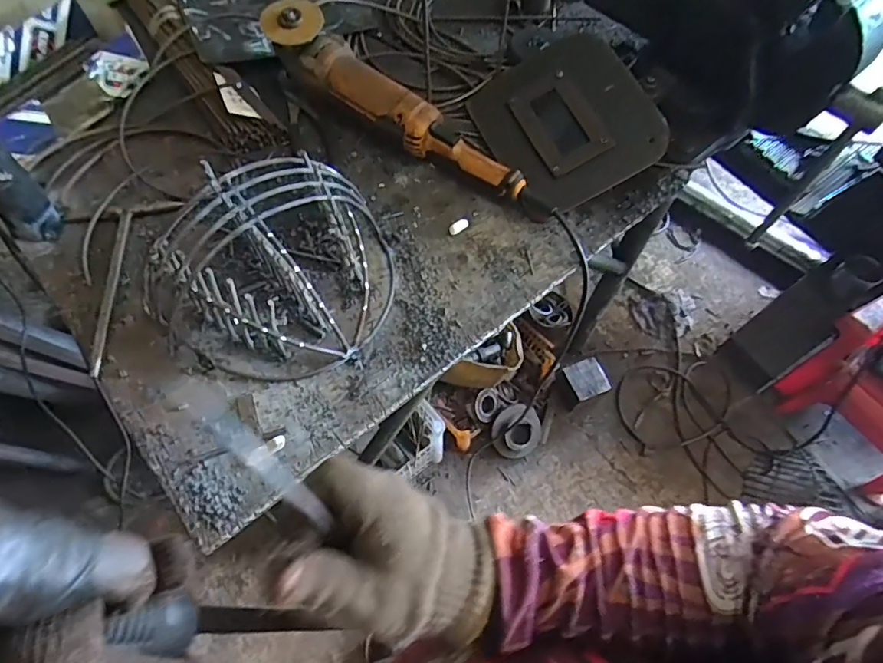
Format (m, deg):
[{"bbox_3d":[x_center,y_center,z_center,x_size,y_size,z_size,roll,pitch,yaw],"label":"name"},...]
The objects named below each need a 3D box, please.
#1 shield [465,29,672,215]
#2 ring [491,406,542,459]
[{"bbox_3d":[0.147,-0.269,0.636,0.182,0.022,0.232,-29,70,9],"label":"shield"},{"bbox_3d":[0.199,0.260,1.328,0.139,0.036,0.130,-1,97,-9],"label":"ring"}]

